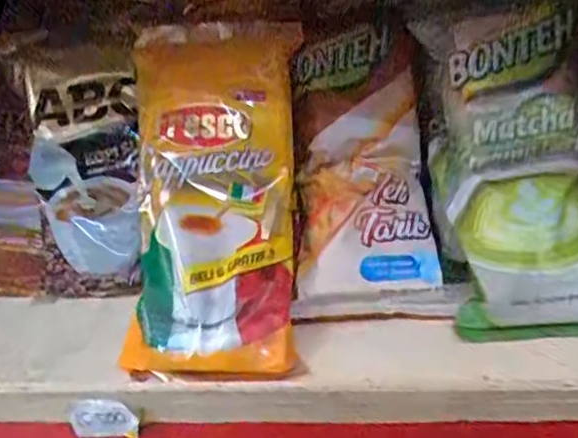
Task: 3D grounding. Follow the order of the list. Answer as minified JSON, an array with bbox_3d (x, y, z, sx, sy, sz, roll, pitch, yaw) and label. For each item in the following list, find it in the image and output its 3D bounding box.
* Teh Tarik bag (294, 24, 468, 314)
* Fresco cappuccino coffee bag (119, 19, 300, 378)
[{"bbox_3d":[0.059,-0.037,0.495,0.118,0.228,0.057,-5,-10,0],"label":"Teh Tarik bag"},{"bbox_3d":[-0.057,-0.021,0.470,0.126,0.045,0.266,-2,76,5],"label":"Fresco cappuccino coffee bag"}]

